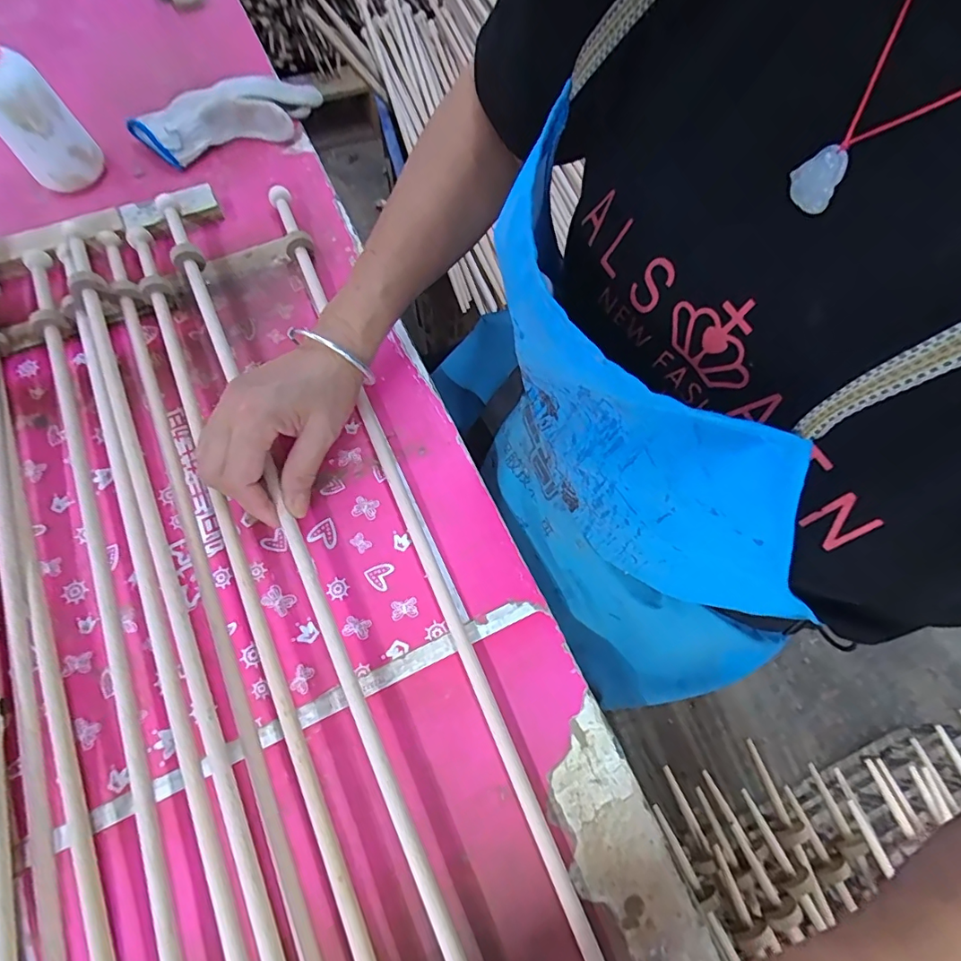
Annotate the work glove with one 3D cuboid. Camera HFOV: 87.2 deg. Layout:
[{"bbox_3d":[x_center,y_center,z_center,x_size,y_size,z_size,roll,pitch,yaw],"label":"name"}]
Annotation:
[{"bbox_3d":[-0.255,-0.371,0.518,0.184,0.036,0.065,-23,71,-10],"label":"work glove"}]

